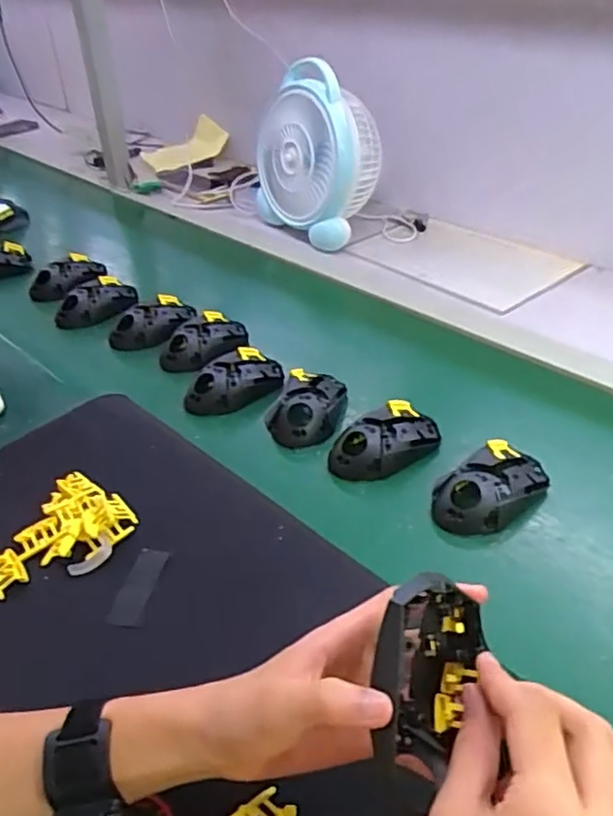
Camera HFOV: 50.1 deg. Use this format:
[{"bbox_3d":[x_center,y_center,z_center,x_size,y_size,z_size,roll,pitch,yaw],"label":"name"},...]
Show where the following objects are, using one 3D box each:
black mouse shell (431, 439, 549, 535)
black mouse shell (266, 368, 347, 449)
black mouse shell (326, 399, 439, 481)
[{"bbox_3d":[0.164,0.069,0.581,0.110,0.032,0.067,-27,44,-28],"label":"black mouse shell"},{"bbox_3d":[0.001,-0.002,0.686,0.075,0.034,0.101,2,38,7],"label":"black mouse shell"},{"bbox_3d":[0.076,0.033,0.636,0.109,0.036,0.065,-21,41,-21],"label":"black mouse shell"}]

